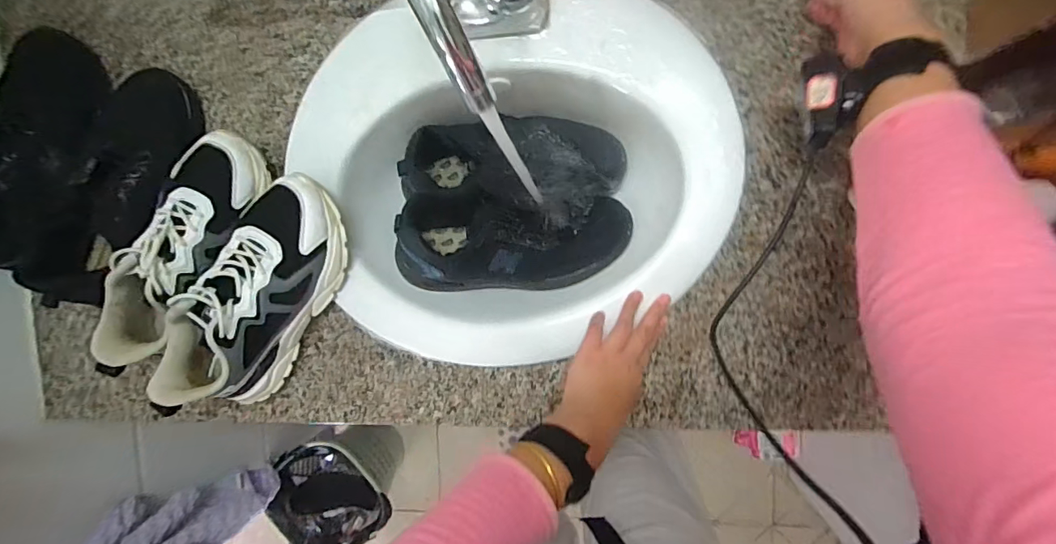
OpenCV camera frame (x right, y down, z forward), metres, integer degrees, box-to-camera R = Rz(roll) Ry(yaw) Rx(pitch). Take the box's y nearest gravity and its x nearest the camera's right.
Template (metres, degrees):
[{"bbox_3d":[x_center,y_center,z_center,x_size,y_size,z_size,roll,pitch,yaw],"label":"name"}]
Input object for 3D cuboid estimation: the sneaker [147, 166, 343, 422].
[{"bbox_3d":[-0.289,0.030,0.532,0.108,0.119,0.274,30,98,3],"label":"sneaker"}]

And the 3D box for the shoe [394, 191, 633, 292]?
[{"bbox_3d":[-0.016,-0.035,0.571,0.271,0.086,0.117,-2,96,-7],"label":"shoe"}]

